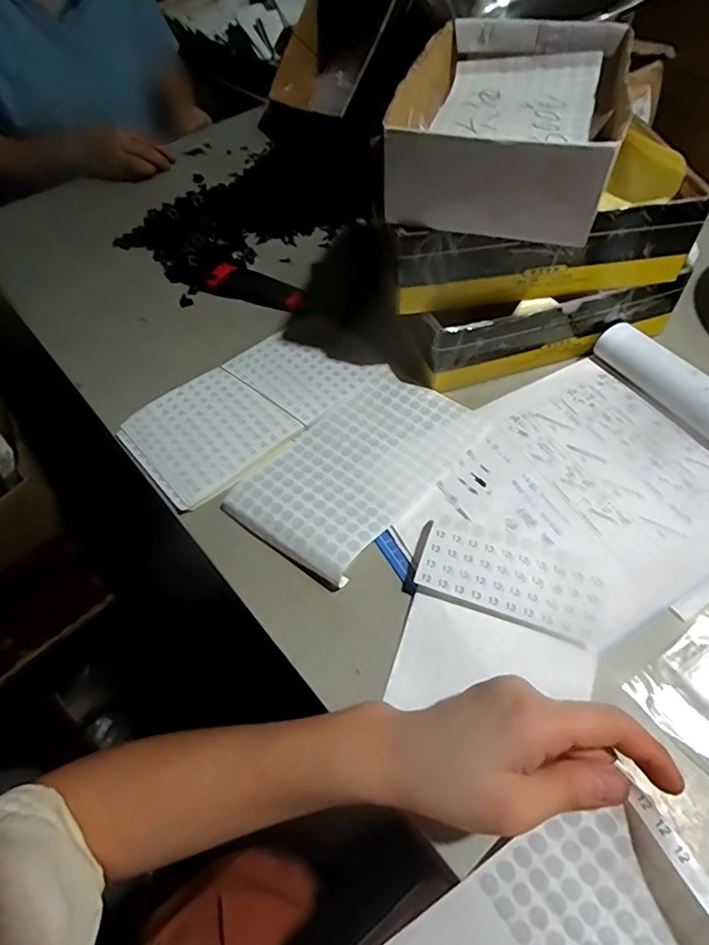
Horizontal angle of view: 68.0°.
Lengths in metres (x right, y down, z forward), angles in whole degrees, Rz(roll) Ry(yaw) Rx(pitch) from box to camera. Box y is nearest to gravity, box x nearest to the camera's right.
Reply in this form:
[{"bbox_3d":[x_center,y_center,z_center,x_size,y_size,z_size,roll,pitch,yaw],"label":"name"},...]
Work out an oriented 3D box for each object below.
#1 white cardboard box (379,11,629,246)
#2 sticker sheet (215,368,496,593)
[{"bbox_3d":[0.125,-0.289,0.433,0.154,0.069,0.233,12,57,13],"label":"white cardboard box"},{"bbox_3d":[0.005,-0.012,0.449,0.123,0.020,0.207,35,64,26],"label":"sticker sheet"}]

